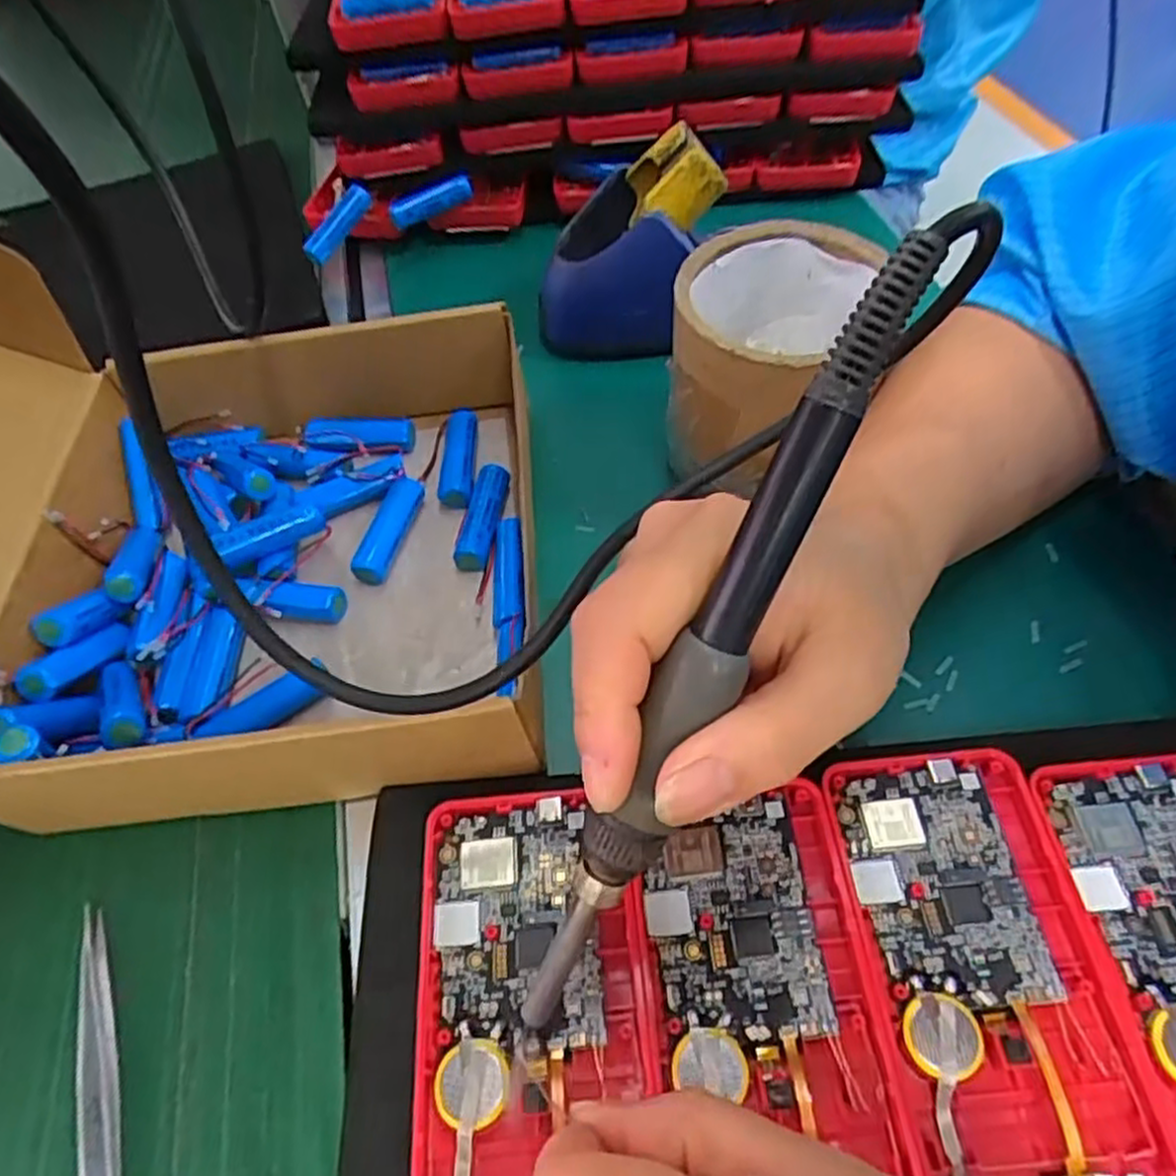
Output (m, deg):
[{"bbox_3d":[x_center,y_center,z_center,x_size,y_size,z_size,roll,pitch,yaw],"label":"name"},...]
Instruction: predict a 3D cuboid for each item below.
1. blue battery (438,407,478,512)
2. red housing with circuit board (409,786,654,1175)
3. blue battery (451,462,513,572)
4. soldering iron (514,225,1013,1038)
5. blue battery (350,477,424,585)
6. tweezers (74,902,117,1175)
[{"bbox_3d":[-0.059,-0.061,0.354,0.015,0.019,0.051,-5,54,2],"label":"blue battery"},{"bbox_3d":[-0.016,0.115,0.213,0.061,0.008,0.116,-5,53,0],"label":"red housing with circuit board"},{"bbox_3d":[-0.045,-0.030,0.331,0.015,0.015,0.049,5,56,8],"label":"blue battery"},{"bbox_3d":[0.028,0.016,0.167,0.015,0.198,0.018,30,16,23],"label":"soldering iron"},{"bbox_3d":[-0.086,-0.026,0.330,0.015,0.015,0.049,9,56,12],"label":"blue battery"},{"bbox_3d":[-0.142,0.156,0.218,0.013,0.011,0.124,-20,55,-9],"label":"tweezers"}]

